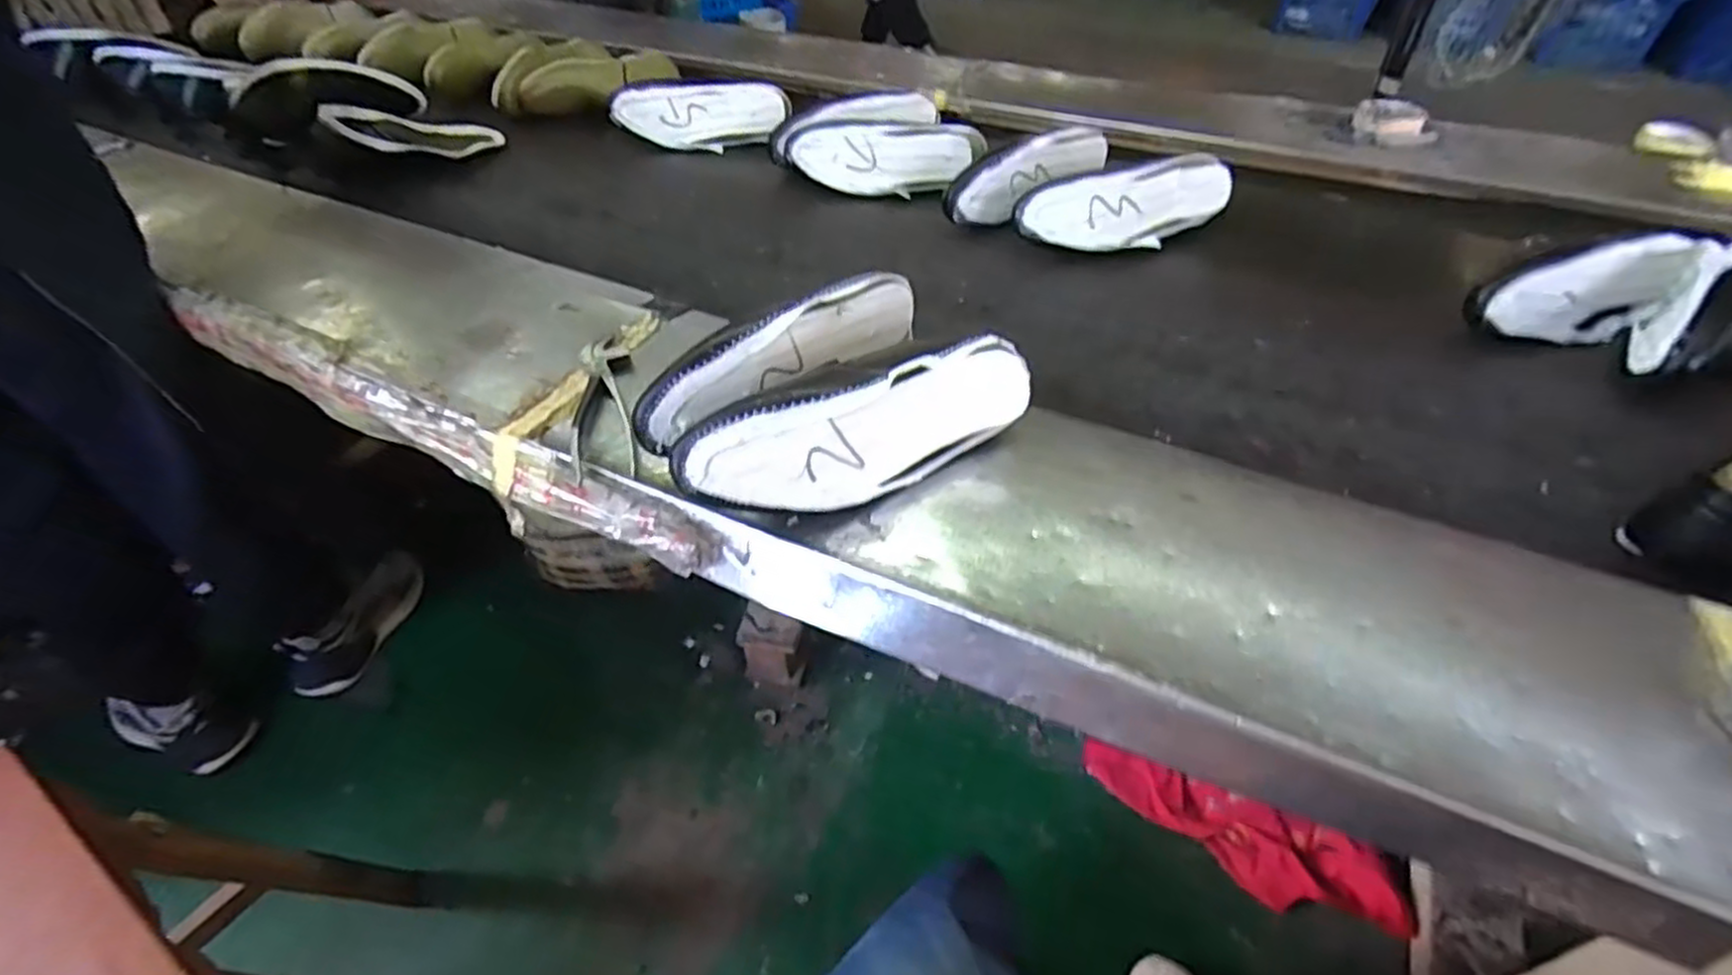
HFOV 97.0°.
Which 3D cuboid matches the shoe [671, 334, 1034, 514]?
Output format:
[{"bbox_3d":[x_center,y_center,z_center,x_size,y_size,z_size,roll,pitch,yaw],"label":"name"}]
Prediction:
[{"bbox_3d":[-0.005,-0.042,0.565,0.262,0.093,0.051,-17,19,-13],"label":"shoe"}]

